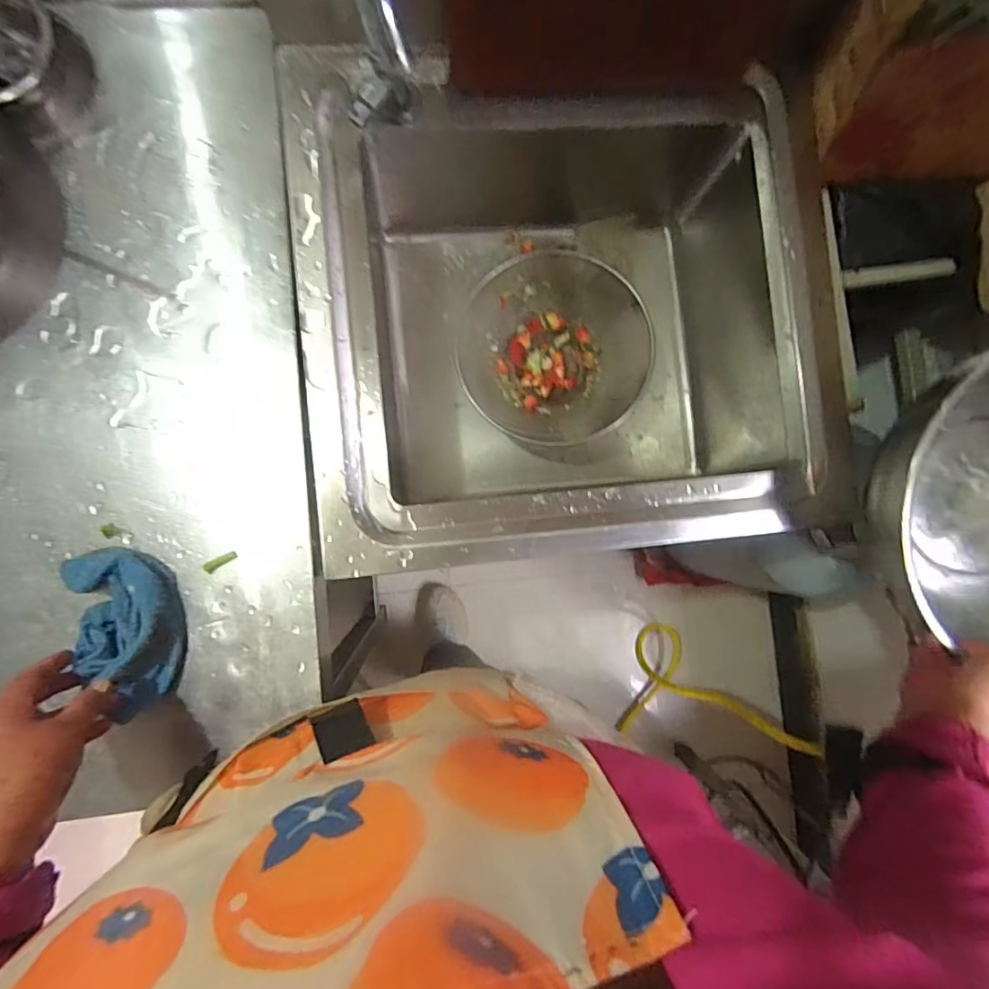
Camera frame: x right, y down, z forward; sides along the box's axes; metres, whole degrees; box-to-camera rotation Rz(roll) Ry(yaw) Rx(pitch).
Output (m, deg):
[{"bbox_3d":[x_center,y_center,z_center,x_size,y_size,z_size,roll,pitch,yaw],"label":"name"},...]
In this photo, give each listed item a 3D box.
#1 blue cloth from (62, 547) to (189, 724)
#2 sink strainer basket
[{"bbox_3d":[-0.345,0.127,0.498,0.093,0.040,0.152,-9,90,-9],"label":"blue cloth"},{"bbox_3d":[0.083,-0.202,0.750,0.247,0.106,0.254,0,87,-6],"label":"sink strainer basket"}]

